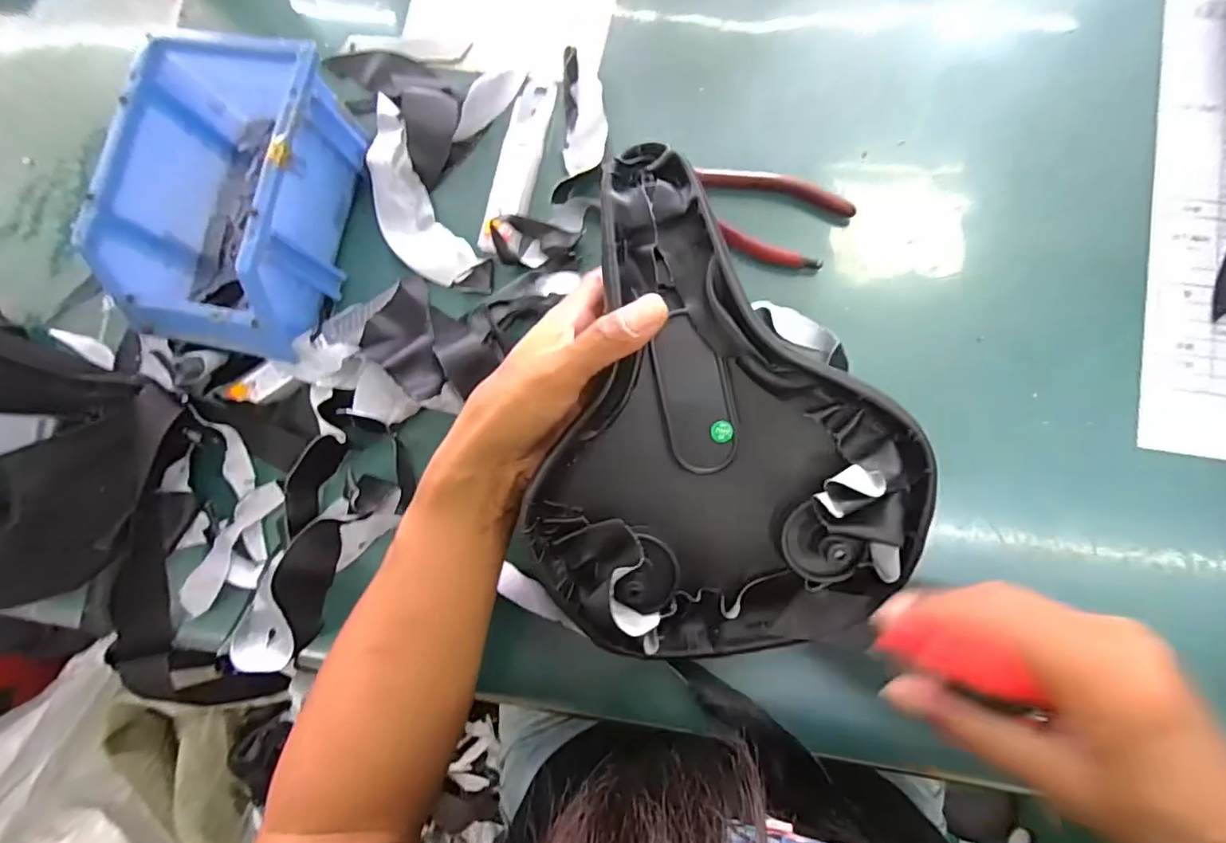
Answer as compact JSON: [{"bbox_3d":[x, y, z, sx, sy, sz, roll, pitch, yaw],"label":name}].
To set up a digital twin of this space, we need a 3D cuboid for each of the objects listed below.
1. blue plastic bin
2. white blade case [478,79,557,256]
[{"bbox_3d":[-0.237,-0.144,0.345,0.117,0.075,0.187,10,83,9],"label":"blue plastic bin"},{"bbox_3d":[-0.063,-0.169,0.357,0.027,0.012,0.119,10,84,8],"label":"white blade case"}]

